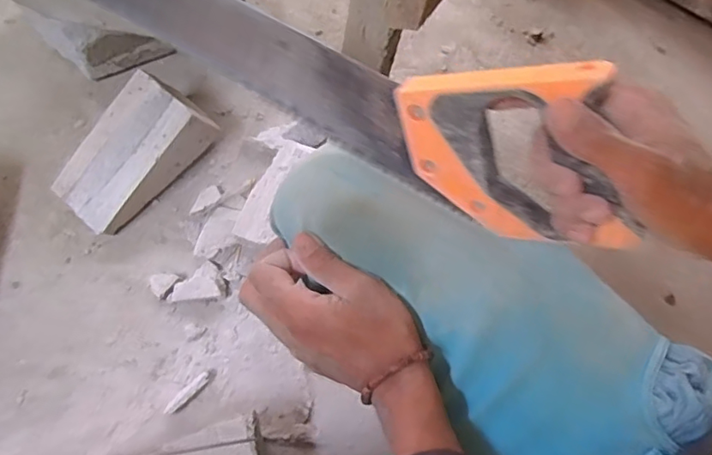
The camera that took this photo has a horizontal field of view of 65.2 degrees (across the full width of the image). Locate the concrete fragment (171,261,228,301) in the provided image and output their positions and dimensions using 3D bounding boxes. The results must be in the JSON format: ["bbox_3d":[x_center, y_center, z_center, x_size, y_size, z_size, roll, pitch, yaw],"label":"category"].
[{"bbox_3d":[-0.204,0.070,0.719,0.069,0.023,0.048,-10,70,-6],"label":"concrete fragment"}]

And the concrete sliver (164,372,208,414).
[{"bbox_3d":[-0.203,0.199,0.669,0.014,0.004,0.062,43,74,13],"label":"concrete sliver"}]

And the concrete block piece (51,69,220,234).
[{"bbox_3d":[-0.298,-0.102,0.739,0.102,0.103,0.211,42,73,12],"label":"concrete block piece"}]

